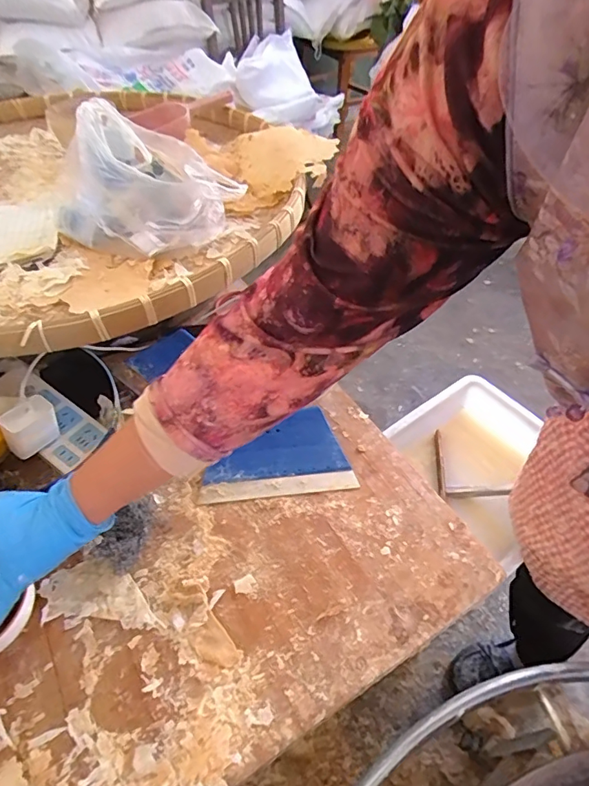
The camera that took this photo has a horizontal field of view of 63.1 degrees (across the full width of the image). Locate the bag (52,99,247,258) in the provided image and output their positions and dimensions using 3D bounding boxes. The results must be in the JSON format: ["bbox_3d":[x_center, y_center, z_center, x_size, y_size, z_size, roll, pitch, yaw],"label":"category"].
[{"bbox_3d":[-0.184,-0.273,0.615,0.212,0.143,0.163,28,55,22],"label":"bag"}]

